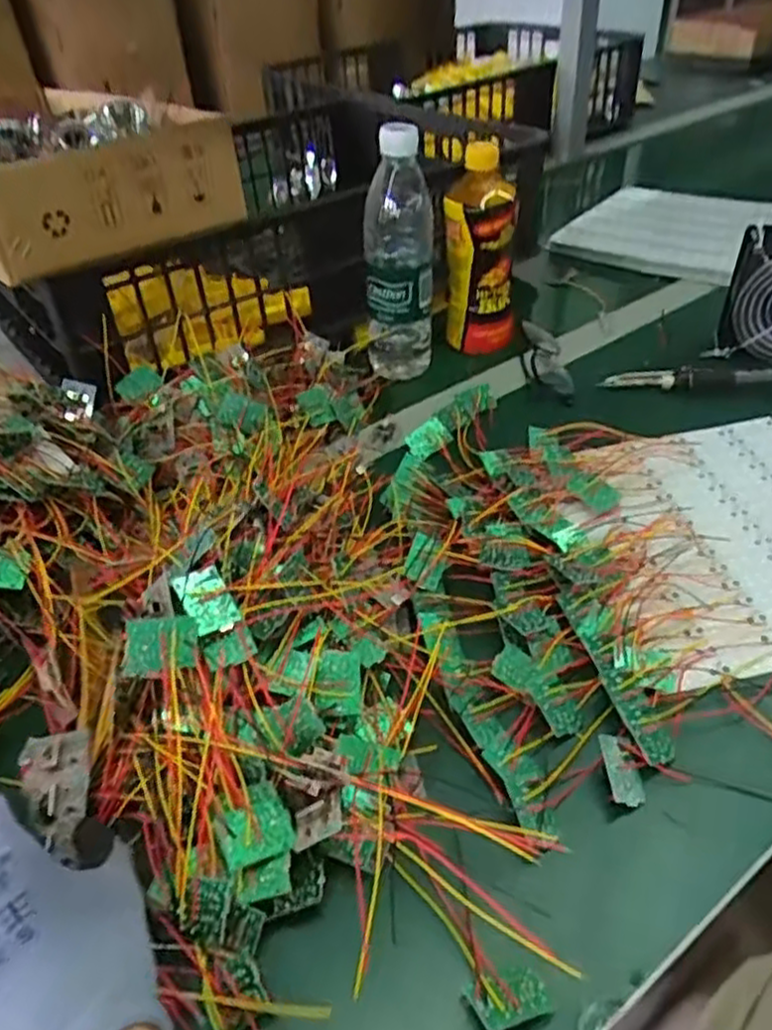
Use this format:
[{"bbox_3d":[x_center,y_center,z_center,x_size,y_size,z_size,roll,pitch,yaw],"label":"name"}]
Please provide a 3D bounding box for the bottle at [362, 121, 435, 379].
[{"bbox_3d":[0.012,-0.230,0.685,0.062,0.221,0.054,-2,42,2],"label":"bottle"}]

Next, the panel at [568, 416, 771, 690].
[{"bbox_3d":[0.263,0.012,0.555,0.213,0.010,0.229,-10,45,-11],"label":"panel"}]

